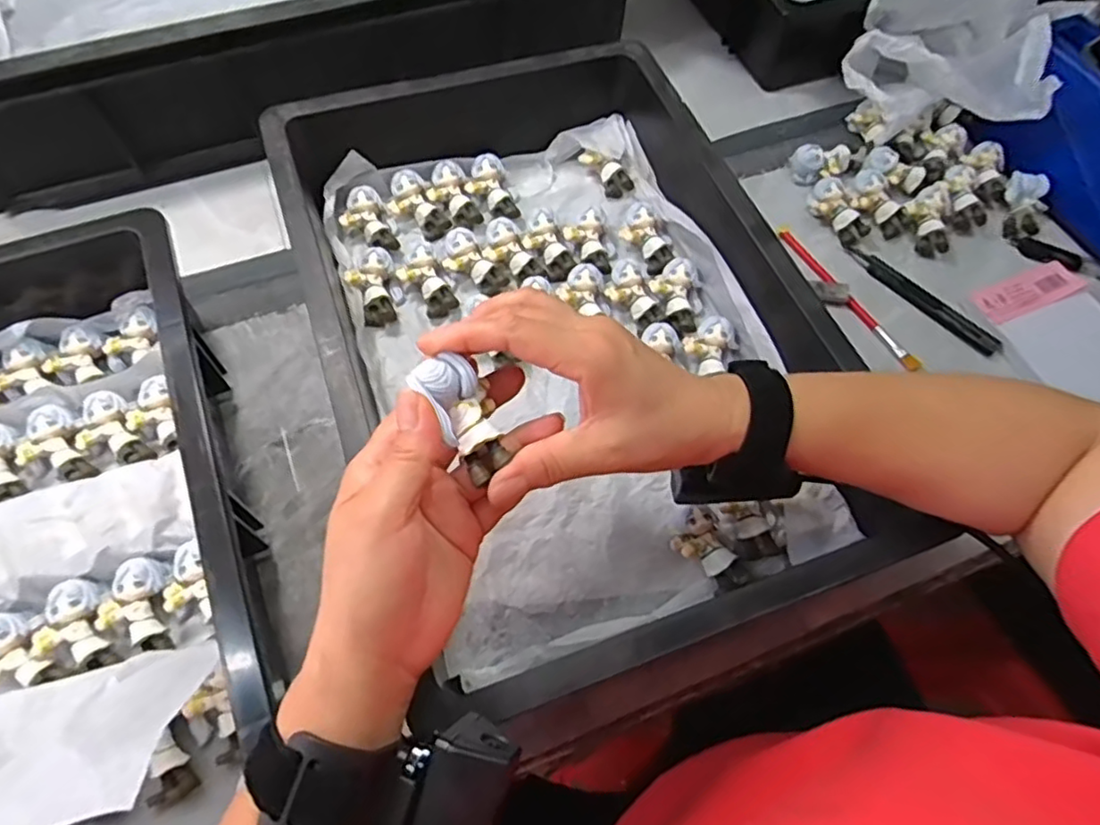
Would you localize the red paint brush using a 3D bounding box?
[{"bbox_3d":[0.249,-0.101,0.532,0.015,0.014,0.170,-25,67,-14],"label":"red paint brush"}]

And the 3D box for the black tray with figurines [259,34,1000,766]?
[{"bbox_3d":[0.001,-0.058,0.447,0.321,0.113,0.490,-19,66,-11],"label":"black tray with figurines"}]

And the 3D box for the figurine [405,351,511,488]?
[{"bbox_3d":[-0.039,0.001,0.290,0.028,0.029,0.057,-30,95,-16],"label":"figurine"}]

